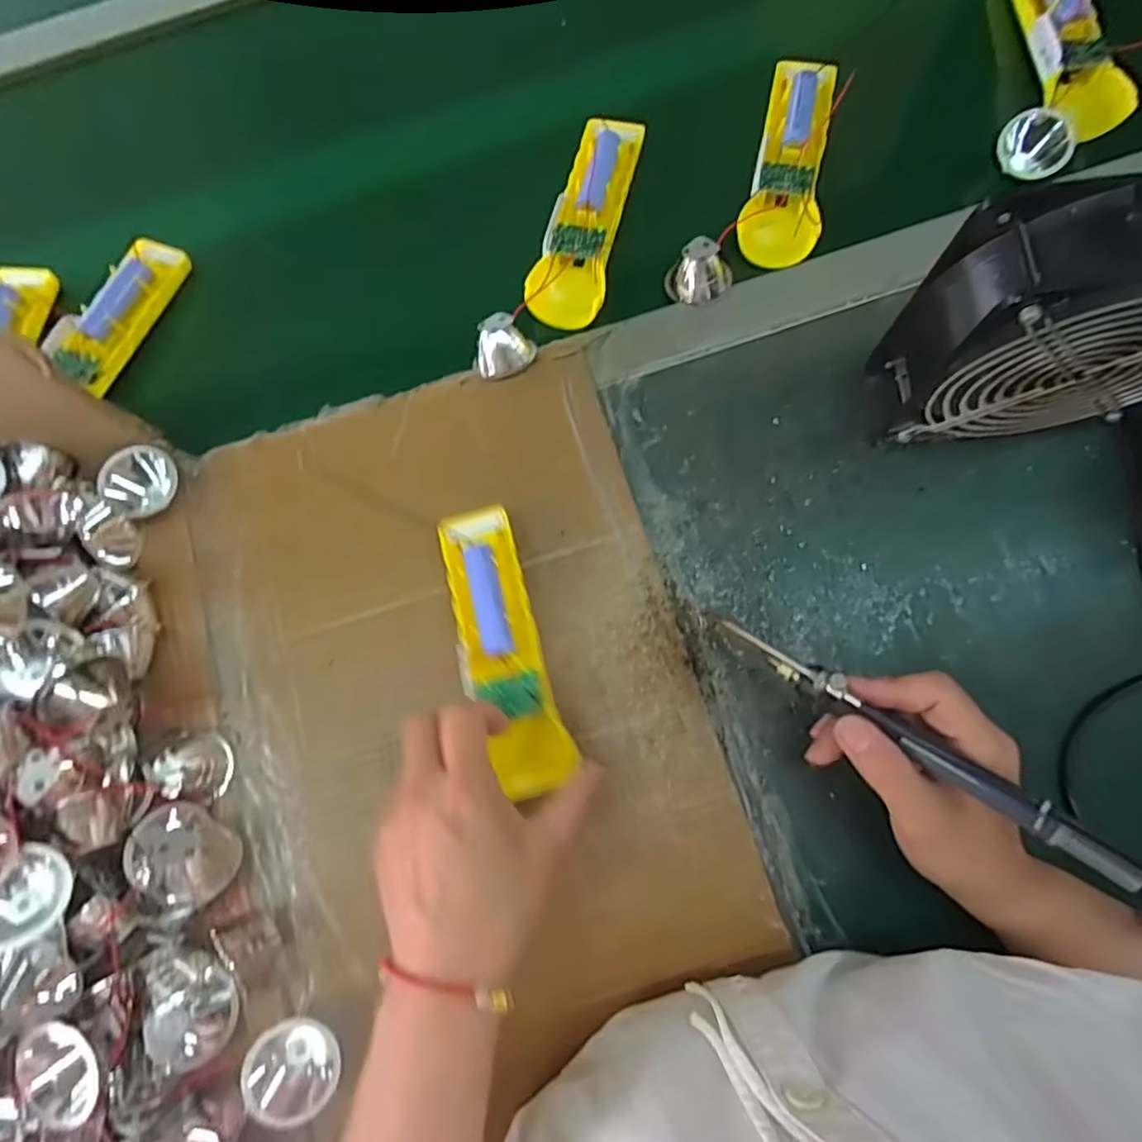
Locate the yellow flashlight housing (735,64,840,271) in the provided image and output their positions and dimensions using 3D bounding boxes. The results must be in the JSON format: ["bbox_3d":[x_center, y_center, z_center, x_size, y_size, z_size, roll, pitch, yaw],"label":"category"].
[{"bbox_3d":[0.145,-0.270,0.430,0.050,0.042,0.144,13,80,5],"label":"yellow flashlight housing"}]

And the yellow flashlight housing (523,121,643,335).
[{"bbox_3d":[0.009,-0.238,0.432,0.051,0.024,0.148,12,78,7],"label":"yellow flashlight housing"}]

